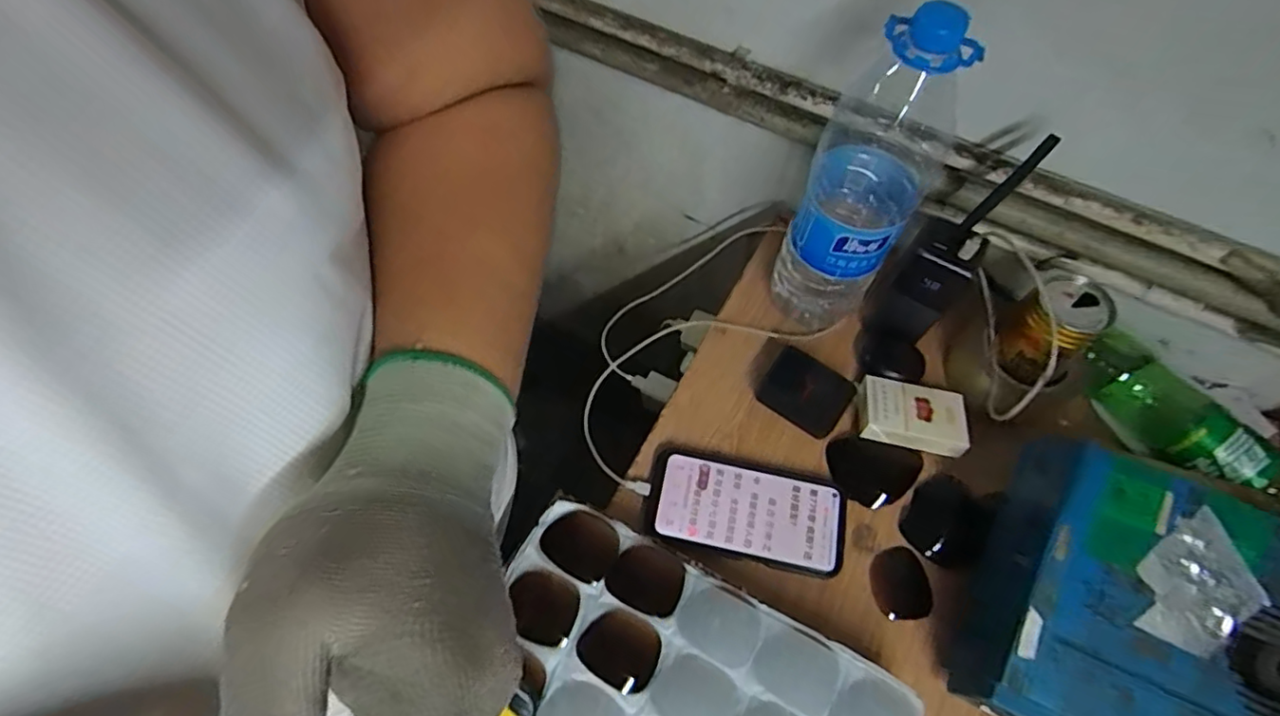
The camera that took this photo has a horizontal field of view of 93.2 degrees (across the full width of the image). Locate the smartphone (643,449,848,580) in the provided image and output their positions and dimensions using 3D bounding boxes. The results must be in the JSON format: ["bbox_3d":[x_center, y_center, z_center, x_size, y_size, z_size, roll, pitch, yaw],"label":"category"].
[{"bbox_3d":[0.091,0.130,0.515,0.165,0.014,0.081,12,63,3],"label":"smartphone"}]

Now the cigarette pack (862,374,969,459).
[{"bbox_3d":[0.243,0.052,0.547,0.087,0.027,0.058,11,51,9],"label":"cigarette pack"}]

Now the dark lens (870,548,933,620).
[{"bbox_3d":[0.215,0.186,0.500,0.046,0.004,0.054,-5,63,-5],"label":"dark lens"}]

